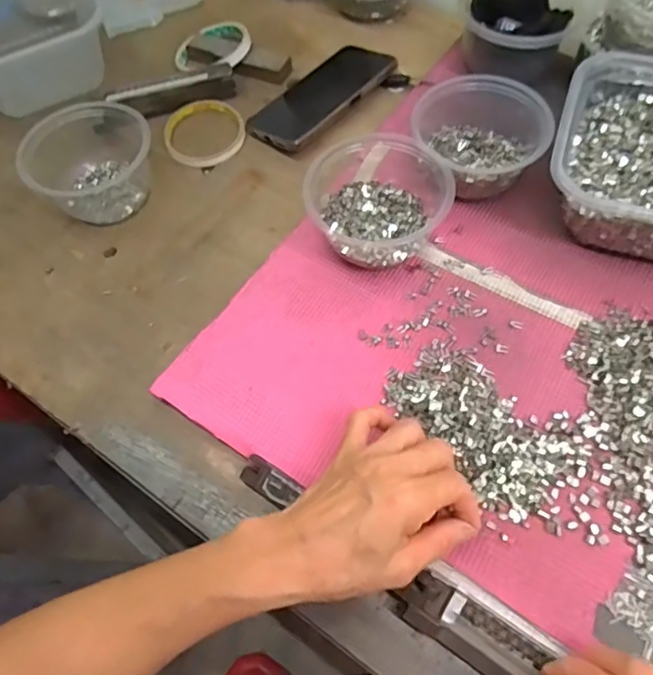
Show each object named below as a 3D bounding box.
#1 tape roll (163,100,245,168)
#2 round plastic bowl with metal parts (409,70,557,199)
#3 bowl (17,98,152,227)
[{"bbox_3d":[-0.125,-0.209,0.581,0.080,0.011,0.083,-2,62,3],"label":"tape roll"},{"bbox_3d":[0.135,-0.175,0.498,0.109,0.069,0.100,-2,62,3],"label":"round plastic bowl with metal parts"},{"bbox_3d":[-0.221,-0.168,0.532,0.112,0.070,0.115,-2,62,3],"label":"bowl"}]

